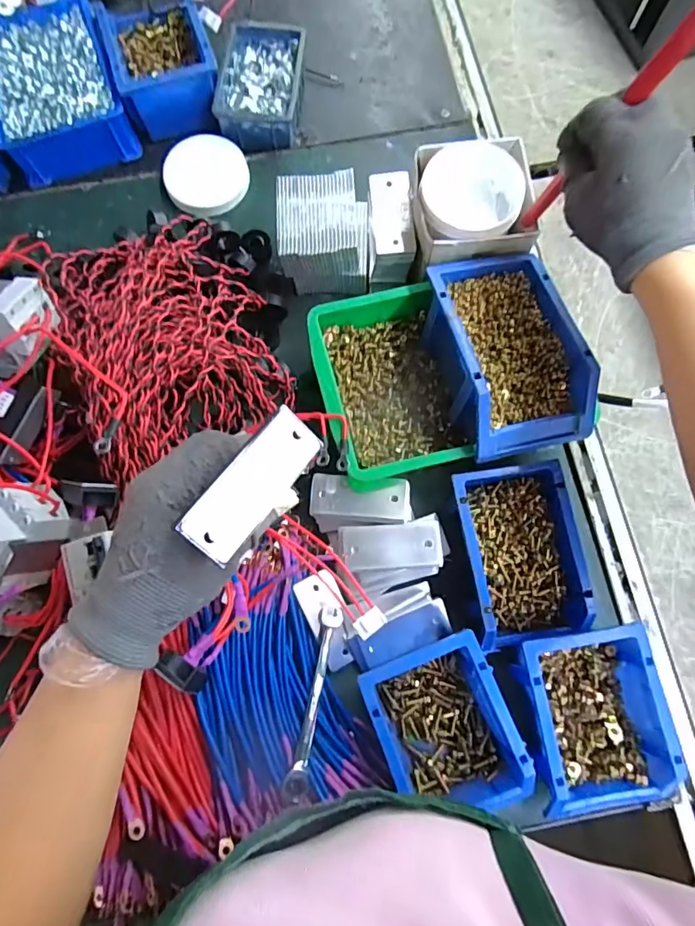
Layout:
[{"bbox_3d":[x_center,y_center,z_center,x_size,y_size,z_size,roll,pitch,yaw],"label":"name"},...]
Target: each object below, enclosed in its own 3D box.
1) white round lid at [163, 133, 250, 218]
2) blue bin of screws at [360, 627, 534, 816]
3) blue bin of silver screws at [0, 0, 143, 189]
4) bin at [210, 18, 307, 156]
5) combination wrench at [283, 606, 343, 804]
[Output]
[{"bbox_3d":[-0.171,-0.347,0.589,0.095,0.023,0.100,0,77,0],"label":"white round lid"},{"bbox_3d":[0.085,0.233,0.424,0.103,0.060,0.143,-22,78,-4],"label":"blue bin of screws"},{"bbox_3d":[-0.367,-0.475,0.606,0.151,0.069,0.215,-20,78,-4],"label":"blue bin of silver screws"},{"bbox_3d":[-0.106,-0.473,0.613,0.096,0.043,0.156,6,77,2],"label":"bin"},{"bbox_3d":[-0.030,0.213,0.442,0.020,0.013,0.157,11,63,3],"label":"combination wrench"}]

